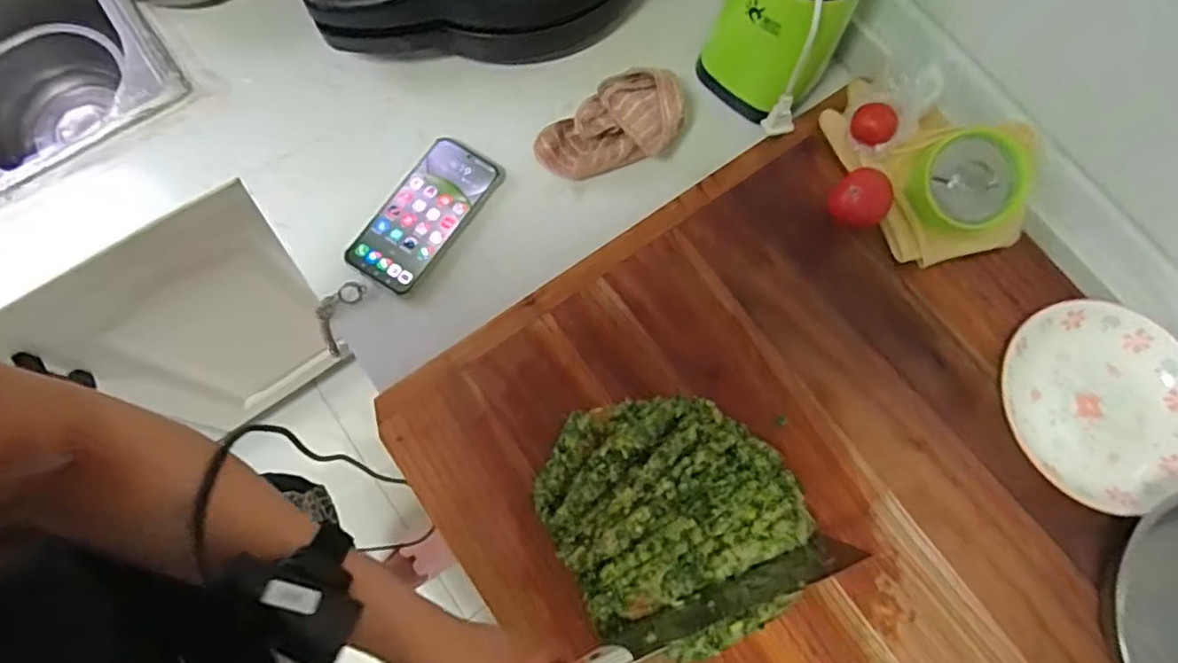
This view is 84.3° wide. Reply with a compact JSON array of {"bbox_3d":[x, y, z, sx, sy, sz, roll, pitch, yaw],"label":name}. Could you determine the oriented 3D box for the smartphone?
[{"bbox_3d":[-0.158,-0.114,0.623,0.071,0.009,0.158,33,77,9],"label":"smartphone"}]

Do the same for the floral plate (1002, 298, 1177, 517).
[{"bbox_3d":[0.444,0.060,0.559,0.160,0.028,0.170,0,75,0],"label":"floral plate"}]

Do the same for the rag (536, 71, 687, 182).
[{"bbox_3d":[0.021,-0.200,0.635,0.143,0.044,0.075,-17,76,-8],"label":"rag"}]

